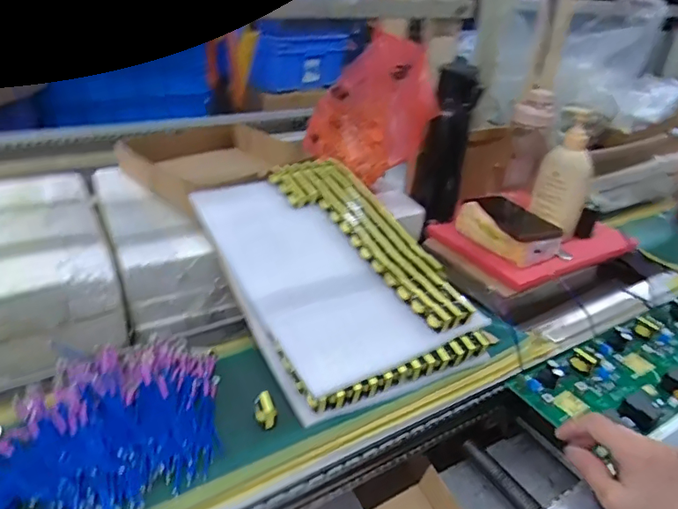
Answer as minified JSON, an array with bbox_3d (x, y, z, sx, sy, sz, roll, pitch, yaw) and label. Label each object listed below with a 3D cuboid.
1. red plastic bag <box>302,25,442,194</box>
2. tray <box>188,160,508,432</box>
[{"bbox_3d":[0.040,-0.236,0.798,0.169,0.180,0.175,-7,32,-13],"label":"red plastic bag"},{"bbox_3d":[-0.013,0.007,0.598,0.227,0.034,0.348,-20,50,-22],"label":"tray"}]

